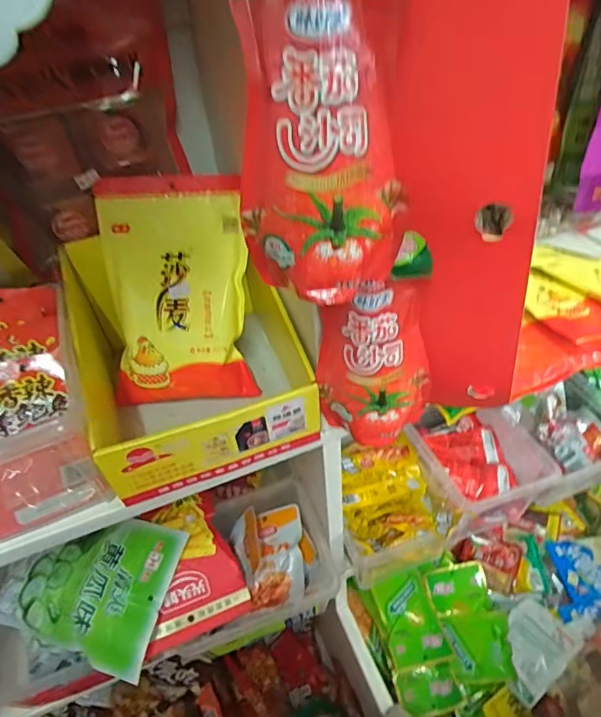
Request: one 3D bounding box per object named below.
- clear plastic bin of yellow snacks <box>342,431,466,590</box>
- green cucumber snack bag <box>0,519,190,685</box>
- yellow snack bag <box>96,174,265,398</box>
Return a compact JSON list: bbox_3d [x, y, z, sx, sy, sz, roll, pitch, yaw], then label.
[{"bbox_3d":[0.126,0.200,0.665,0.152,0.106,0.163,-8,43,-2],"label":"clear plastic bin of yellow snacks"},{"bbox_3d":[-0.251,0.257,0.558,0.208,0.047,0.148,7,44,14],"label":"green cucumber snack bag"},{"bbox_3d":[-0.120,-0.065,0.478,0.136,0.212,0.025,-4,3,-3],"label":"yellow snack bag"}]

